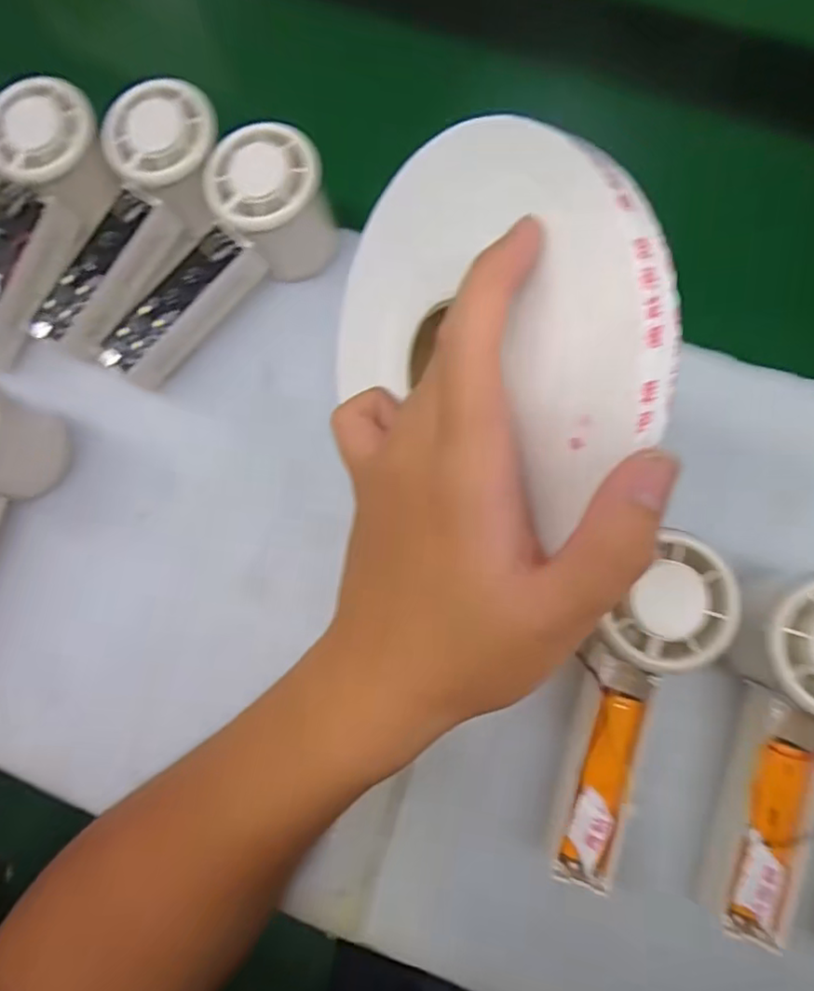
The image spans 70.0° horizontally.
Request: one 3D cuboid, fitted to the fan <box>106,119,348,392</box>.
[{"bbox_3d":[-0.105,-0.124,0.307,0.148,0.050,0.056,-41,83,-8],"label":"fan"}]

